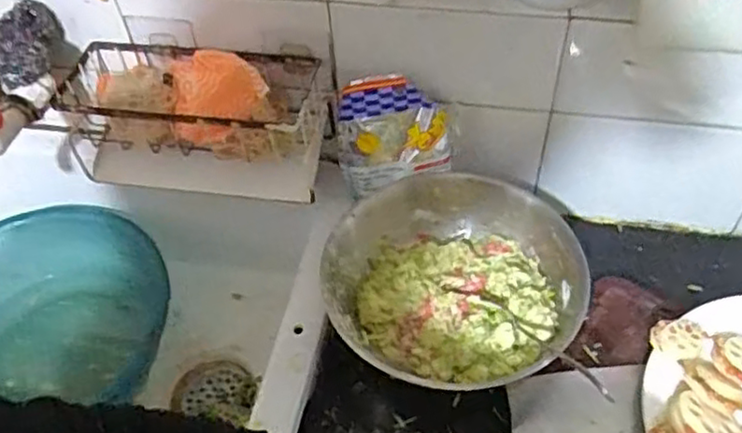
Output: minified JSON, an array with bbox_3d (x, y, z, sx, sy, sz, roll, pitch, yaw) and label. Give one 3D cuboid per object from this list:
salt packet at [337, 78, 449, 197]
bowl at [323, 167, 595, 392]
[{"bbox_3d":[0.024,-0.077,0.625,0.108,0.103,0.042,-12,50,-7],"label":"salt packet"},{"bbox_3d":[0.074,0.056,0.589,0.219,0.089,0.214,-2,49,2],"label":"bowl"}]

